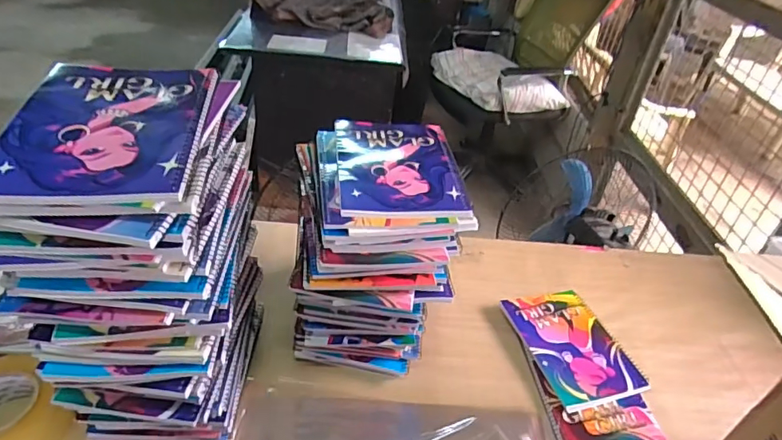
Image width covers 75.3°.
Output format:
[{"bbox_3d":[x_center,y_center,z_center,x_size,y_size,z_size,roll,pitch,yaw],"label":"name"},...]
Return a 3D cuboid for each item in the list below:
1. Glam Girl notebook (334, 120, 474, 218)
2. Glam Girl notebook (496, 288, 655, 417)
[{"bbox_3d":[0.007,-0.074,0.633,0.146,0.010,0.217,1,38,-9],"label":"Glam Girl notebook"},{"bbox_3d":[0.279,0.191,0.783,0.148,0.012,0.201,-6,39,-17],"label":"Glam Girl notebook"}]

